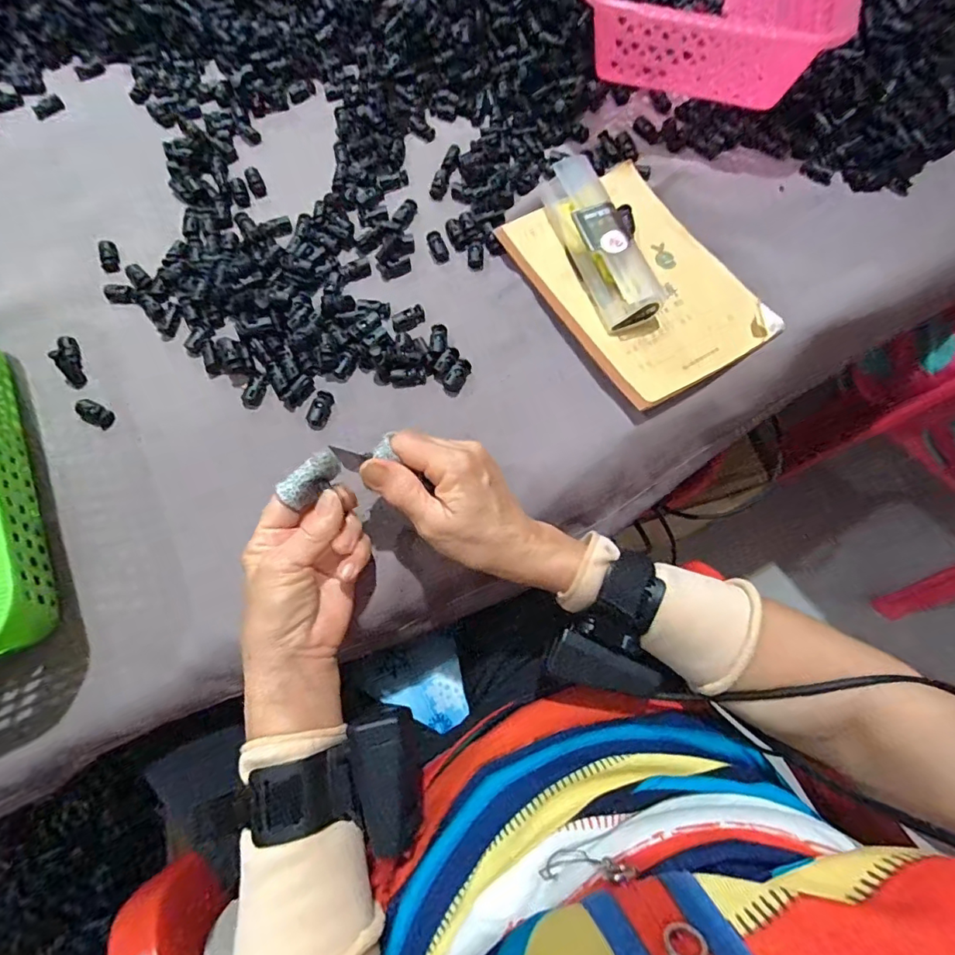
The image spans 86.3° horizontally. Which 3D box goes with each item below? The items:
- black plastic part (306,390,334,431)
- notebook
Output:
[{"bbox_3d":[-0.121,-0.053,0.394,0.014,0.006,0.032,17,71,5],"label":"black plastic part"},{"bbox_3d":[0.129,-0.166,0.421,0.140,0.014,0.207,-29,73,-11],"label":"notebook"}]

